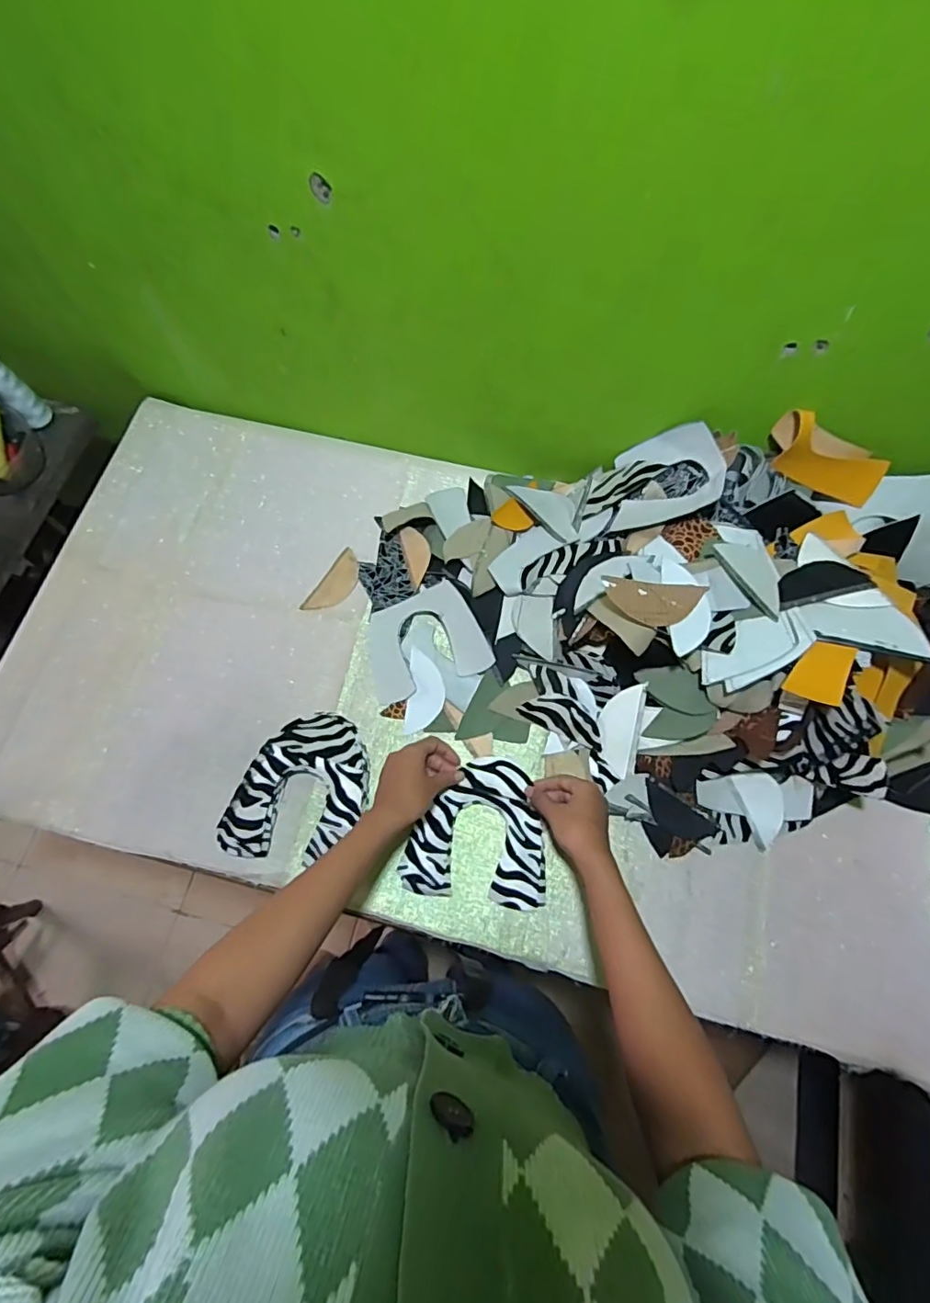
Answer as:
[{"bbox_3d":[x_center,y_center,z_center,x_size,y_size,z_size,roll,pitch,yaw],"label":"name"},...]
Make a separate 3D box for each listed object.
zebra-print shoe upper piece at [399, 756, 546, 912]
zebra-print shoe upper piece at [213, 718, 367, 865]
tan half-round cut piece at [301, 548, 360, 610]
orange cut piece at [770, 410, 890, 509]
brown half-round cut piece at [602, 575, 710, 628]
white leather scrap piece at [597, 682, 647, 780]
[{"bbox_3d":[0.016,0.199,0.627,0.155,0.031,0.150,8,69,2],"label":"zebra-print shoe upper piece"},{"bbox_3d":[-0.185,0.160,0.644,0.138,0.032,0.178,23,70,7],"label":"zebra-print shoe upper piece"},{"bbox_3d":[-0.174,-0.090,0.749,0.047,0.006,0.102,30,73,16],"label":"tan half-round cut piece"},{"bbox_3d":[0.402,-0.213,0.620,0.141,0.059,0.052,26,69,-13],"label":"orange cut piece"},{"bbox_3d":[0.201,-0.052,0.593,0.110,0.012,0.054,8,64,-3],"label":"brown half-round cut piece"},{"bbox_3d":[0.180,0.088,0.652,0.049,0.008,0.105,13,95,37],"label":"white leather scrap piece"}]

